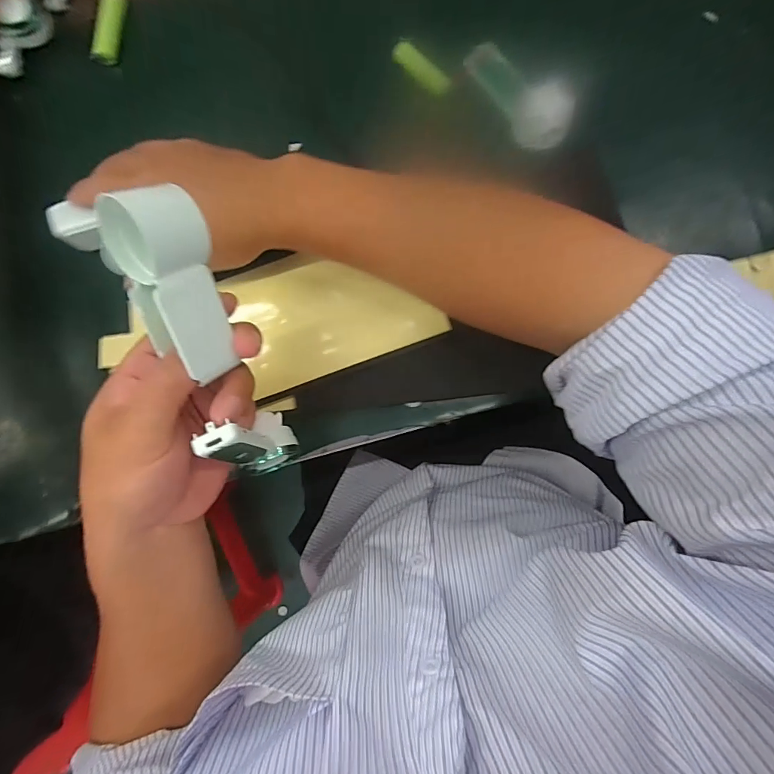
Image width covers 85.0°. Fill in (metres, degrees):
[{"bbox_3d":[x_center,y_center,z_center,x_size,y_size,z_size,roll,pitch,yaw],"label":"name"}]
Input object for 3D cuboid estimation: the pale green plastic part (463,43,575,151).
[{"bbox_3d":[0.098,-0.223,0.318,0.038,0.023,0.097,-39,87,1],"label":"pale green plastic part"}]

